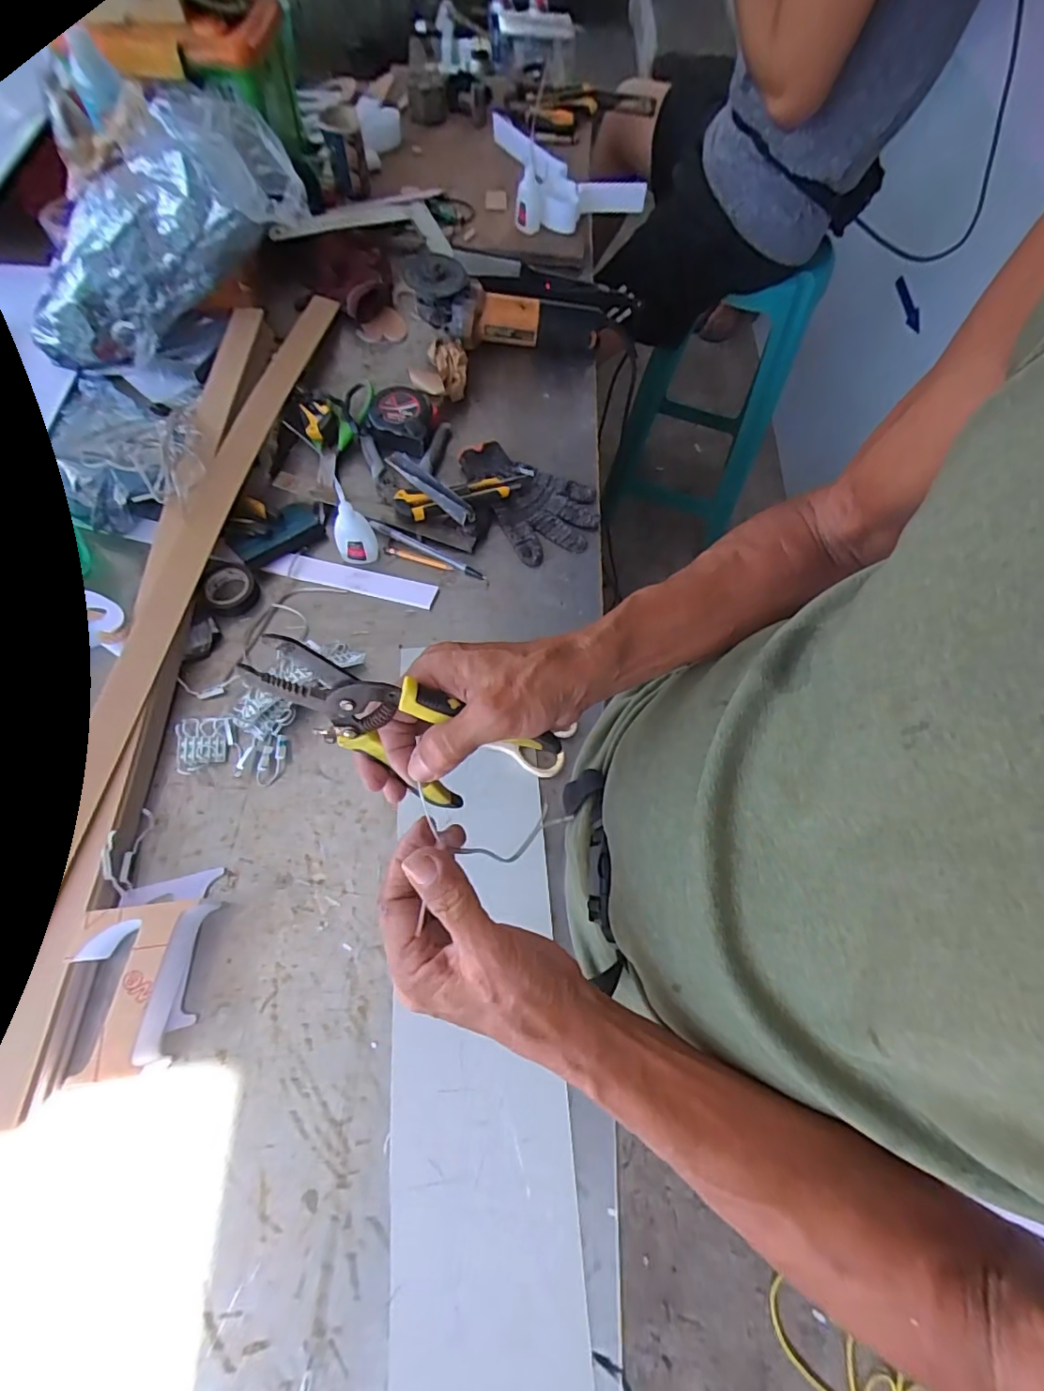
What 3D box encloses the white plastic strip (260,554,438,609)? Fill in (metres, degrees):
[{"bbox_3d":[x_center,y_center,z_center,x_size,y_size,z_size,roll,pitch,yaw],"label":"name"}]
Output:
[{"bbox_3d":[-0.197,-0.134,0.632,0.196,0.004,0.032,12,73,1],"label":"white plastic strip"}]

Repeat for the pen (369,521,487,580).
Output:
[{"bbox_3d":[-0.111,-0.175,0.650,0.150,0.015,0.013,25,67,8],"label":"pen"}]

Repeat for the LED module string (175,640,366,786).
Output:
[{"bbox_3d":[-0.250,0.013,0.550,0.099,0.031,0.193,42,70,15],"label":"LED module string"}]

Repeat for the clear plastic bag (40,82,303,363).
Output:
[{"bbox_3d":[-0.453,-0.558,0.672,0.383,0.133,0.152,-29,68,16],"label":"clear plastic bag"}]

